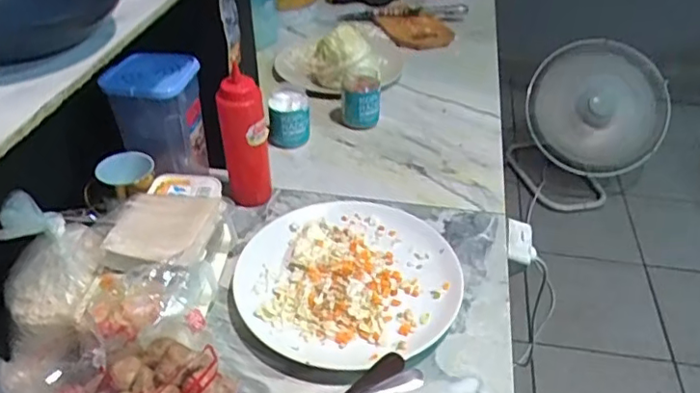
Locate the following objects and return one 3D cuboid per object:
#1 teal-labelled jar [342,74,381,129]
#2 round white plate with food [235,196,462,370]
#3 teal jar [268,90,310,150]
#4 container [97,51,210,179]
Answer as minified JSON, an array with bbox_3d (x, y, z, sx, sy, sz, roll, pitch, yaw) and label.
[{"bbox_3d":[0.020,-0.164,1.020,0.062,0.074,0.065,1,39,1],"label":"teal-labelled jar"},{"bbox_3d":[0.002,0.093,0.723,0.249,0.028,0.267,0,39,0],"label":"round white plate with food"},{"bbox_3d":[-0.099,-0.124,0.957,0.066,0.078,0.054,-4,40,-6],"label":"teal jar"},{"bbox_3d":[-0.250,-0.096,0.790,0.113,0.161,0.083,-12,41,-14],"label":"container"}]

